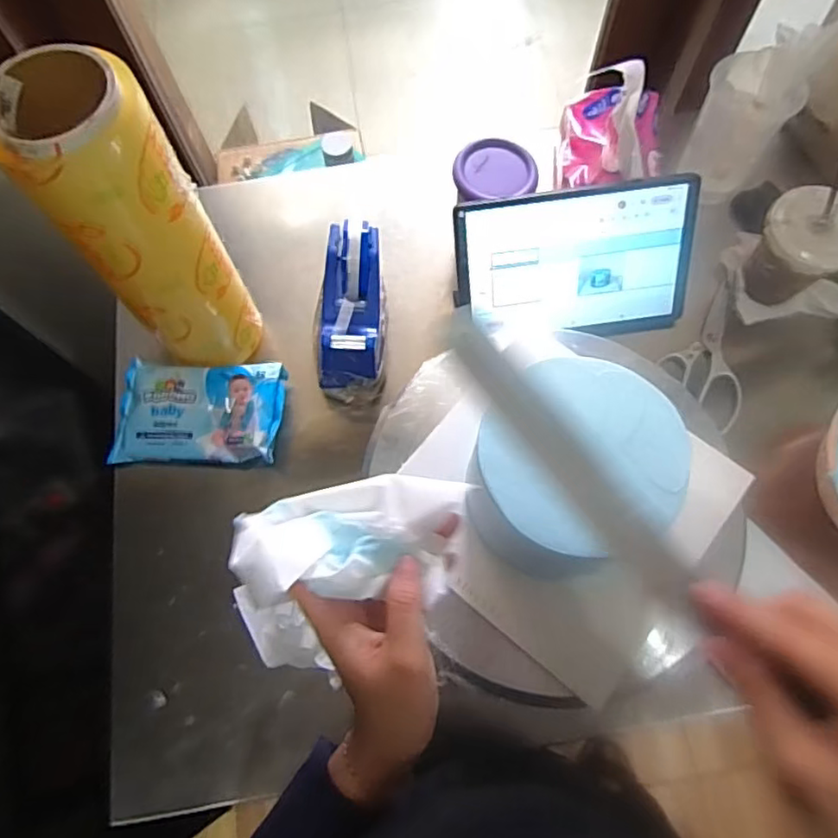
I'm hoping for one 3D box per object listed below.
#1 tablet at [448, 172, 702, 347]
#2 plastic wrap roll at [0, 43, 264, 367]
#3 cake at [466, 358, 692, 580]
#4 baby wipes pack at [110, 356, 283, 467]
[{"bbox_3d":[0.160,-0.156,0.623,0.238,0.154,0.014,-7,31,0],"label":"tablet"},{"bbox_3d":[-0.228,-0.156,0.525,0.096,0.293,0.092,-1,70,2],"label":"plastic wrap roll"},{"bbox_3d":[0.106,0.038,0.419,0.135,0.105,0.131,-1,70,2],"label":"cake"},{"bbox_3d":[-0.230,-0.007,0.627,0.175,0.032,0.103,2,70,2],"label":"baby wipes pack"}]

